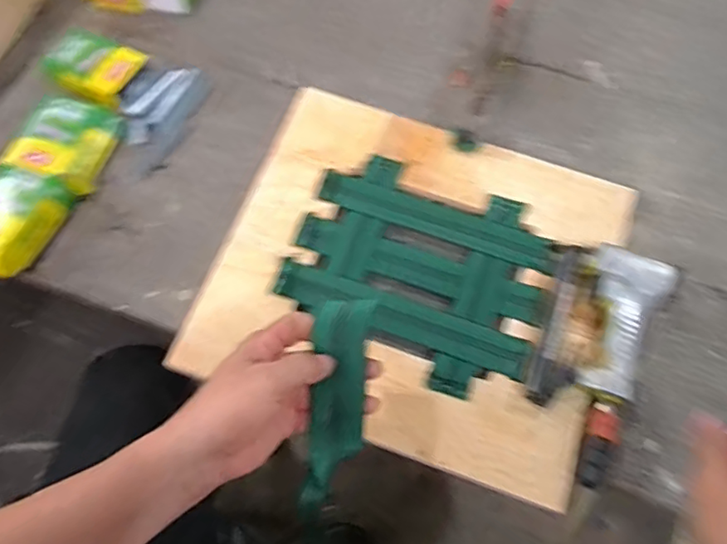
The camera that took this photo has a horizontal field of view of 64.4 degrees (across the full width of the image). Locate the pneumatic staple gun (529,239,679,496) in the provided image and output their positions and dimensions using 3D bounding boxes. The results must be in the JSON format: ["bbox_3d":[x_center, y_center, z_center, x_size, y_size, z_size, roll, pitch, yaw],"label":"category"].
[{"bbox_3d":[0.243,0.087,0.596,0.121,0.050,0.237,16,64,5],"label":"pneumatic staple gun"}]

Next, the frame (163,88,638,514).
[{"bbox_3d":[0.059,-0.005,0.650,0.422,0.019,0.387,19,65,7],"label":"frame"}]

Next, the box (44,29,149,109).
[{"bbox_3d":[-0.349,-0.268,0.756,0.120,0.039,0.086,24,66,9],"label":"box"}]

